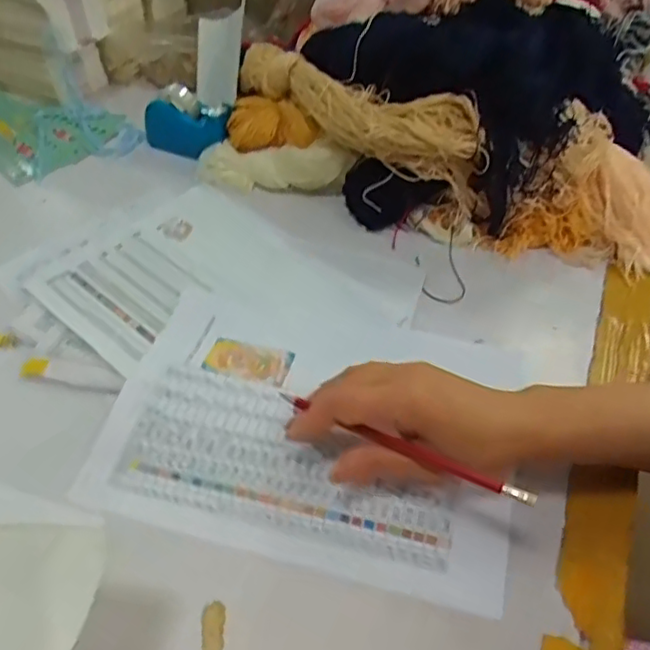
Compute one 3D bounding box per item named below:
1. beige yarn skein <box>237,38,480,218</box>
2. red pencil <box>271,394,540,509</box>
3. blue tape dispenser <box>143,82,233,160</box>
[{"bbox_3d":[0.009,-0.222,0.641,0.337,0.069,0.069,34,56,31],"label":"beige yarn skein"},{"bbox_3d":[0.044,0.074,0.403,0.184,0.011,0.007,19,48,30],"label":"red pencil"},{"bbox_3d":[-0.157,-0.238,0.738,0.116,0.072,0.055,27,52,25],"label":"blue tape dispenser"}]

